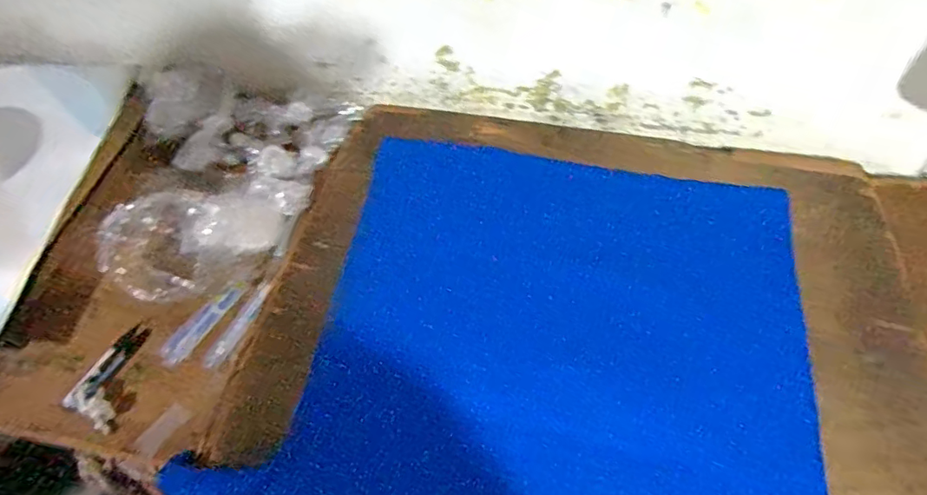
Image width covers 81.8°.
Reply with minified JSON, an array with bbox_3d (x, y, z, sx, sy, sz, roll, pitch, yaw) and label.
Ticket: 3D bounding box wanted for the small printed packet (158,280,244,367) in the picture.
[{"bbox_3d":[-0.354,0.101,0.731,0.033,0.009,0.134,38,65,-3],"label":"small printed packet"}]

